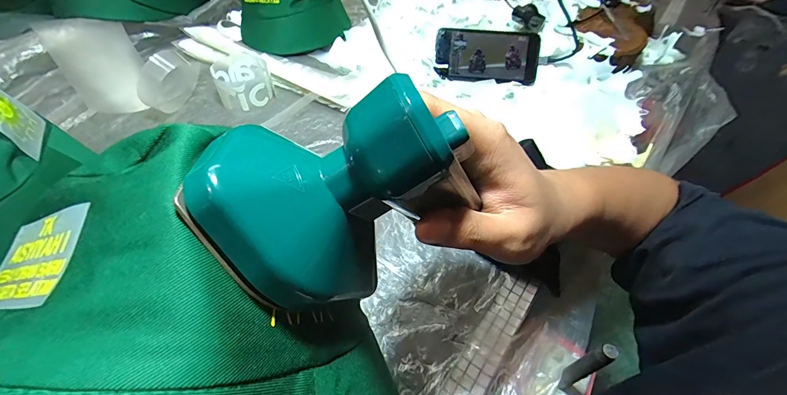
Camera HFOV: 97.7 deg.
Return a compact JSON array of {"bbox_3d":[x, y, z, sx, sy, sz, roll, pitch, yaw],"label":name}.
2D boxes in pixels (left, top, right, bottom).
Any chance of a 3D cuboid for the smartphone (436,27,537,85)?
[{"bbox_3d":[0.148,-0.229,0.542,0.159,0.082,0.016,7,11,-1],"label":"smartphone"}]

